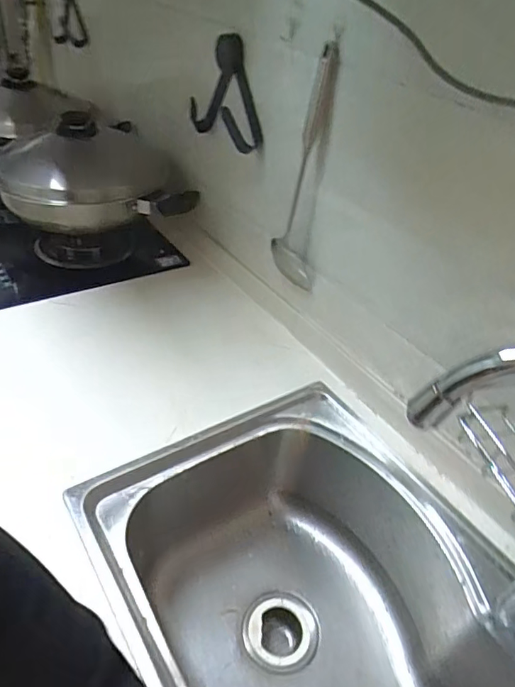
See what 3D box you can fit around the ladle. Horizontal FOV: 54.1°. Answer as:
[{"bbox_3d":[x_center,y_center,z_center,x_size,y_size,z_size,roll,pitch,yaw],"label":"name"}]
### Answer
[{"bbox_3d":[0.072,-0.252,0.791,0.049,0.370,0.071,-12,42,-22],"label":"ladle"}]

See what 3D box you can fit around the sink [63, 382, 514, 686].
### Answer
[{"bbox_3d":[0.087,0.373,0.636,0.435,0.228,0.580,-20,46,-30],"label":"sink"}]

